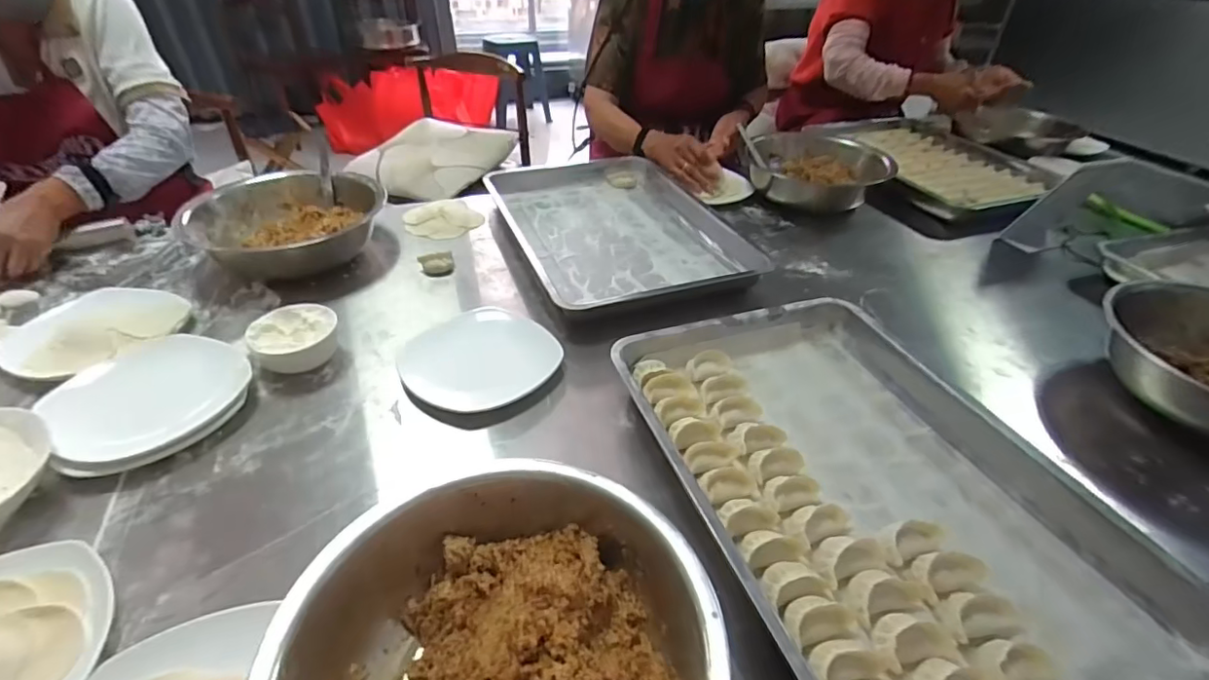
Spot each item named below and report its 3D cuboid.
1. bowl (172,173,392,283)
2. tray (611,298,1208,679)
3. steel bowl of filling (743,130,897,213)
[{"bbox_3d":[-0.488,-0.173,0.889,0.226,0.110,0.250,29,45,31],"label":"bowl"},{"bbox_3d":[0.239,0.131,0.537,0.335,0.050,0.482,-12,40,-17],"label":"tray"},{"bbox_3d":[0.424,-0.341,1.129,0.268,0.089,0.247,1,38,-1],"label":"steel bowl of filling"}]

